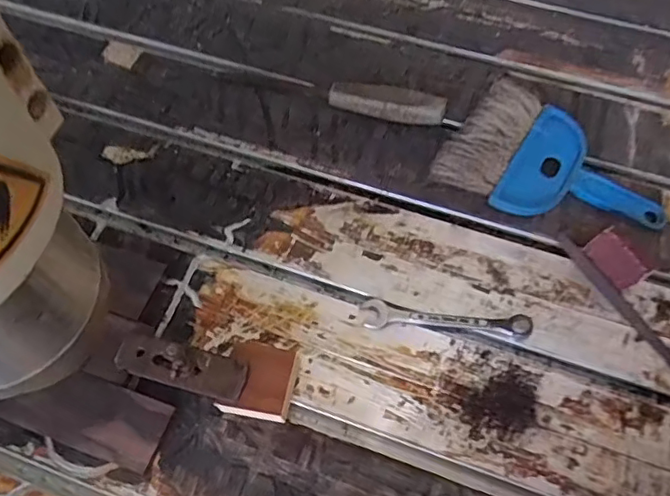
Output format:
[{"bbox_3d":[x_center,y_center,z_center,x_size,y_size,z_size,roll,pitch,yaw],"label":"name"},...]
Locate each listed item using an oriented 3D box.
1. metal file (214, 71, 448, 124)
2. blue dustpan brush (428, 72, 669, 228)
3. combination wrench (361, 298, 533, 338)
[{"bbox_3d":[-0.007,-0.155,0.538,0.226,0.027,0.027,17,63,9],"label":"metal file"},{"bbox_3d":[0.197,-0.070,0.495,0.183,0.024,0.130,30,65,15],"label":"blue dustpan brush"},{"bbox_3d":[0.087,0.054,0.436,0.128,0.009,0.023,4,61,2],"label":"combination wrench"}]

